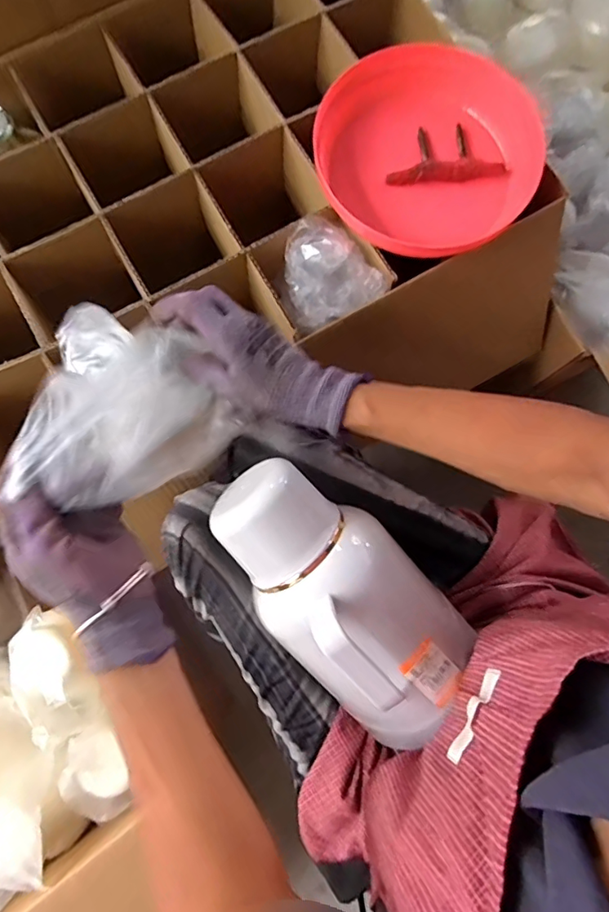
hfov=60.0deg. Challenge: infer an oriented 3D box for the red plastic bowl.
[{"bbox_3d":[0.125,-0.319,0.552,0.223,0.055,0.211,0,78,0],"label":"red plastic bowl"}]

